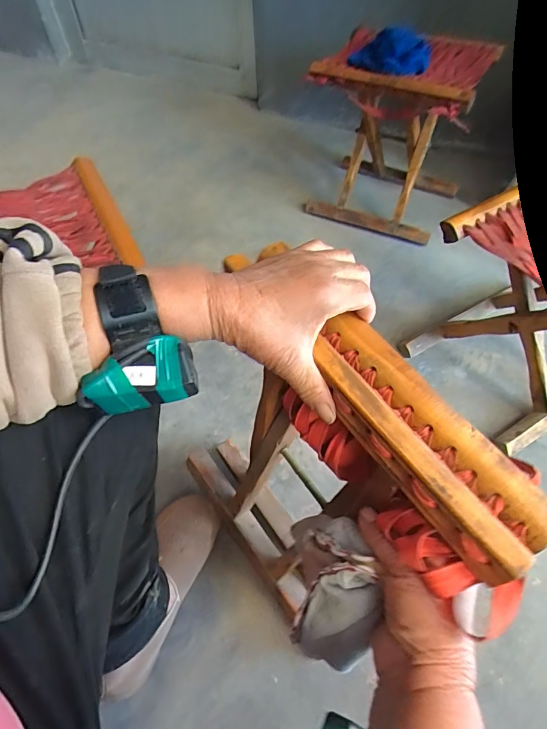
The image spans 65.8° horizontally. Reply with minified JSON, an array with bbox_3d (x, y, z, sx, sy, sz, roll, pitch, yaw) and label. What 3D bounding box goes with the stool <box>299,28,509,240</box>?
[{"bbox_3d":[0.262,-0.499,0.917,0.303,0.358,0.254,29,60,19],"label":"stool"}]

